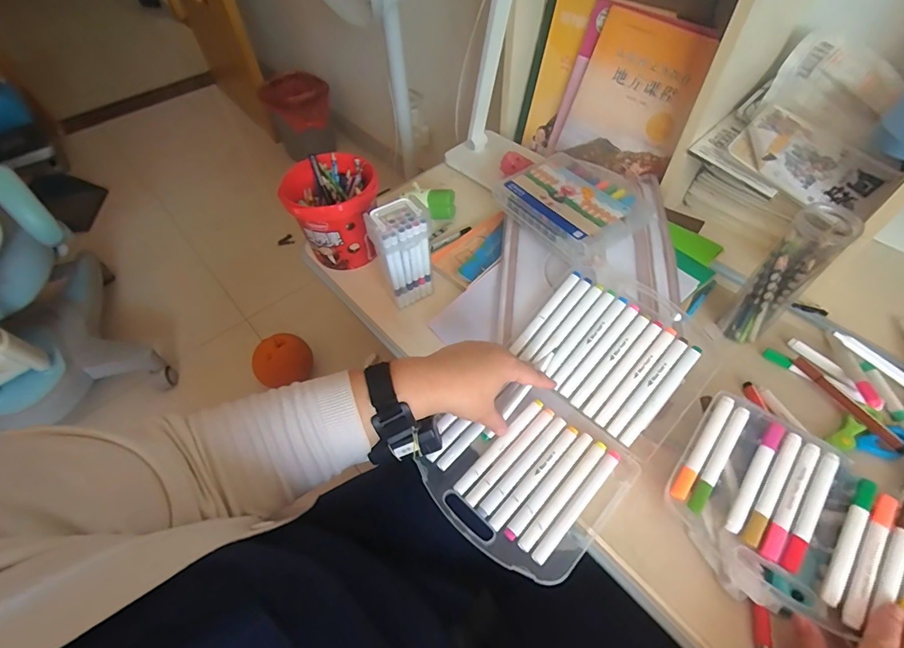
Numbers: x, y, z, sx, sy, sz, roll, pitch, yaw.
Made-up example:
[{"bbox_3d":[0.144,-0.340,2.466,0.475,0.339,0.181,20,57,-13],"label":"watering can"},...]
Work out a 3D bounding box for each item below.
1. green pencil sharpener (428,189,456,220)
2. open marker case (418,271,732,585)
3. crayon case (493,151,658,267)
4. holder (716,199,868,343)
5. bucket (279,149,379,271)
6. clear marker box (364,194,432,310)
[{"bbox_3d":[-0.016,-0.194,0.674,0.044,0.044,0.036,-6,54,-3],"label":"green pencil sharpener"},{"bbox_3d":[0.136,0.089,0.466,0.194,0.028,0.353,40,75,23],"label":"open marker case"},{"bbox_3d":[0.178,-0.177,0.581,0.169,0.035,0.177,-31,59,-19],"label":"crayon case"},{"bbox_3d":[0.373,-0.051,0.472,0.057,0.169,0.053,-35,60,-21],"label":"holder"},{"bbox_3d":[-0.172,-0.165,0.623,0.130,0.124,0.128,-10,54,-5],"label":"bucket"},{"bbox_3d":[-0.067,-0.092,0.557,0.069,0.139,0.052,-30,58,-18],"label":"clear marker box"}]

